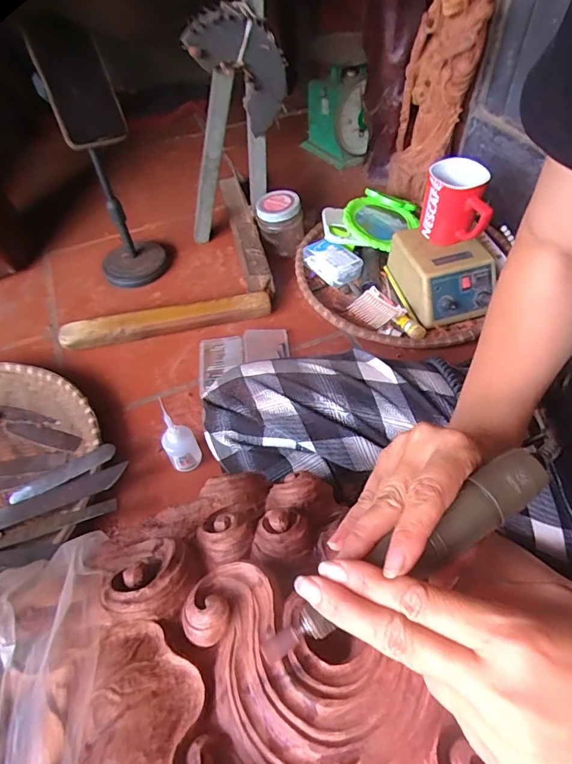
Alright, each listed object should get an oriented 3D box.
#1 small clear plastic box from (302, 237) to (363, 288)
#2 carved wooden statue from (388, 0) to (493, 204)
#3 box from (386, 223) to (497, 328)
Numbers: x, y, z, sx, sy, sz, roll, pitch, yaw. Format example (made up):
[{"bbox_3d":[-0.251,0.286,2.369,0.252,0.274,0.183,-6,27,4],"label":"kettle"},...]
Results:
[{"bbox_3d":[0.073,-0.193,0.712,0.060,0.032,0.082,-27,55,-17],"label":"small clear plastic box"},{"bbox_3d":[0.237,-0.463,0.707,0.100,0.334,0.073,10,53,11],"label":"carved wooden statue"},{"bbox_3d":[0.232,-0.165,0.669,0.117,0.066,0.135,-13,52,-7],"label":"box"}]

